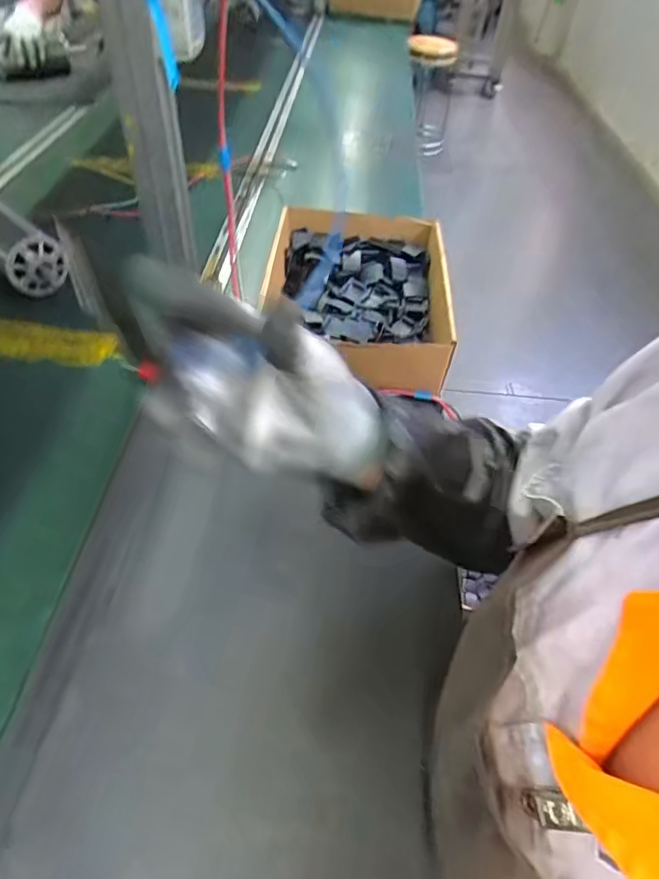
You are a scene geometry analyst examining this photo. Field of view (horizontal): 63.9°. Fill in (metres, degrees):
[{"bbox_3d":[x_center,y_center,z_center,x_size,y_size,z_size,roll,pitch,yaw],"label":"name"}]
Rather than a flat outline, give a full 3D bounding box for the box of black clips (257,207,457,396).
[{"bbox_3d":[0.036,-0.193,0.692,0.212,0.068,0.304,4,51,0],"label":"box of black clips"}]

